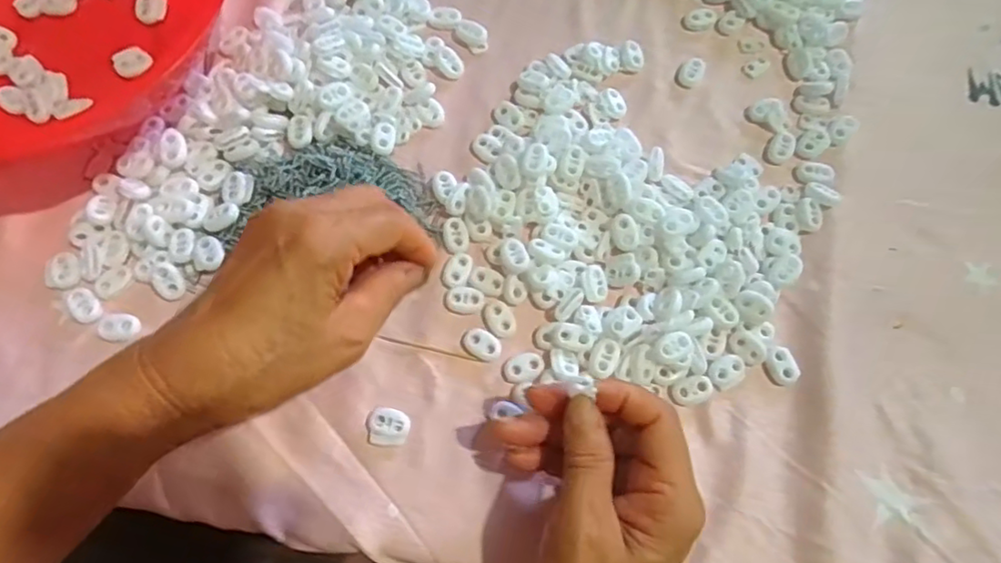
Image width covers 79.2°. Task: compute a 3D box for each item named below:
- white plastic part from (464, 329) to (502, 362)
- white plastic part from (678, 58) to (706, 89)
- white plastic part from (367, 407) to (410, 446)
[{"bbox_3d":[-0.010,0.036,0.344,0.022,0.004,0.015,33,73,8],"label":"white plastic part"},{"bbox_3d":[0.132,-0.143,0.413,0.016,0.007,0.020,24,72,6],"label":"white plastic part"},{"bbox_3d":[-0.061,0.079,0.328,0.022,0.005,0.020,15,71,3],"label":"white plastic part"}]

